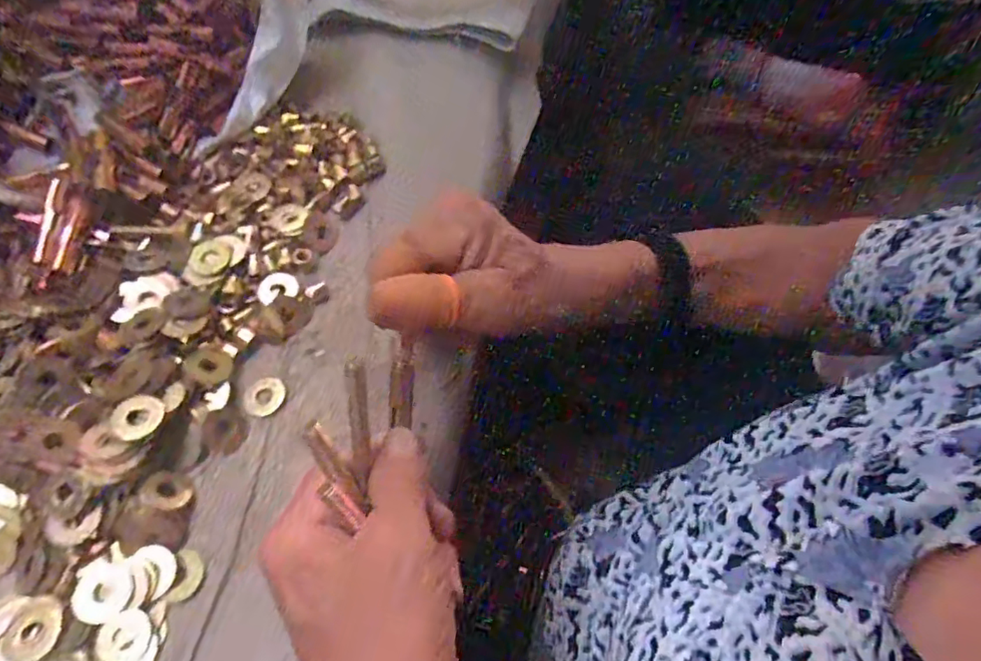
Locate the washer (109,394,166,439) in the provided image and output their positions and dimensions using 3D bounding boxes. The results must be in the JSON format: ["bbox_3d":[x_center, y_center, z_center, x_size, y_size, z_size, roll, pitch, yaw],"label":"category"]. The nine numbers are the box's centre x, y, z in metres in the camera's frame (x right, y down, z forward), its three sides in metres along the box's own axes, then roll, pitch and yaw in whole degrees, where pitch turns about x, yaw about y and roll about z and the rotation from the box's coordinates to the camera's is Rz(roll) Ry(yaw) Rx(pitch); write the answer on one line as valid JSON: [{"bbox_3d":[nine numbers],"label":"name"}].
[{"bbox_3d":[-0.154,0.038,0.243,0.021,0.004,0.018,-25,79,-36],"label":"washer"}]

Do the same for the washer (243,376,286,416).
[{"bbox_3d":[-0.112,0.032,0.278,0.018,0.004,0.020,15,61,6],"label":"washer"}]

